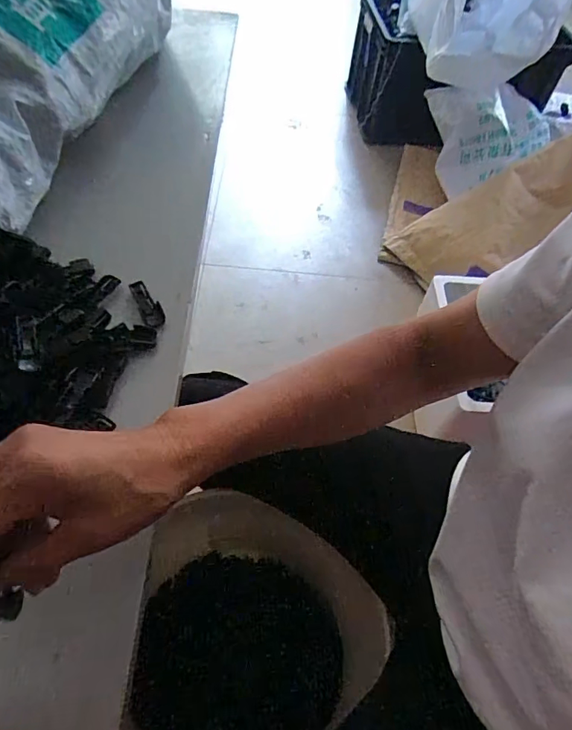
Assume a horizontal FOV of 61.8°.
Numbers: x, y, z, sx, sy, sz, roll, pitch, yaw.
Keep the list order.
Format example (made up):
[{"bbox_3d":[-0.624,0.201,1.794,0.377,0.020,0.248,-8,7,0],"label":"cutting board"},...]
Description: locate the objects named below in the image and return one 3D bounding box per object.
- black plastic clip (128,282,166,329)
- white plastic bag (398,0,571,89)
[{"bbox_3d":[-0.119,-0.054,0.411,0.019,0.008,0.053,-19,60,-17],"label":"black plastic clip"},{"bbox_3d":[0.509,-0.931,1.206,0.354,0.295,0.430,0,56,-5],"label":"white plastic bag"}]

